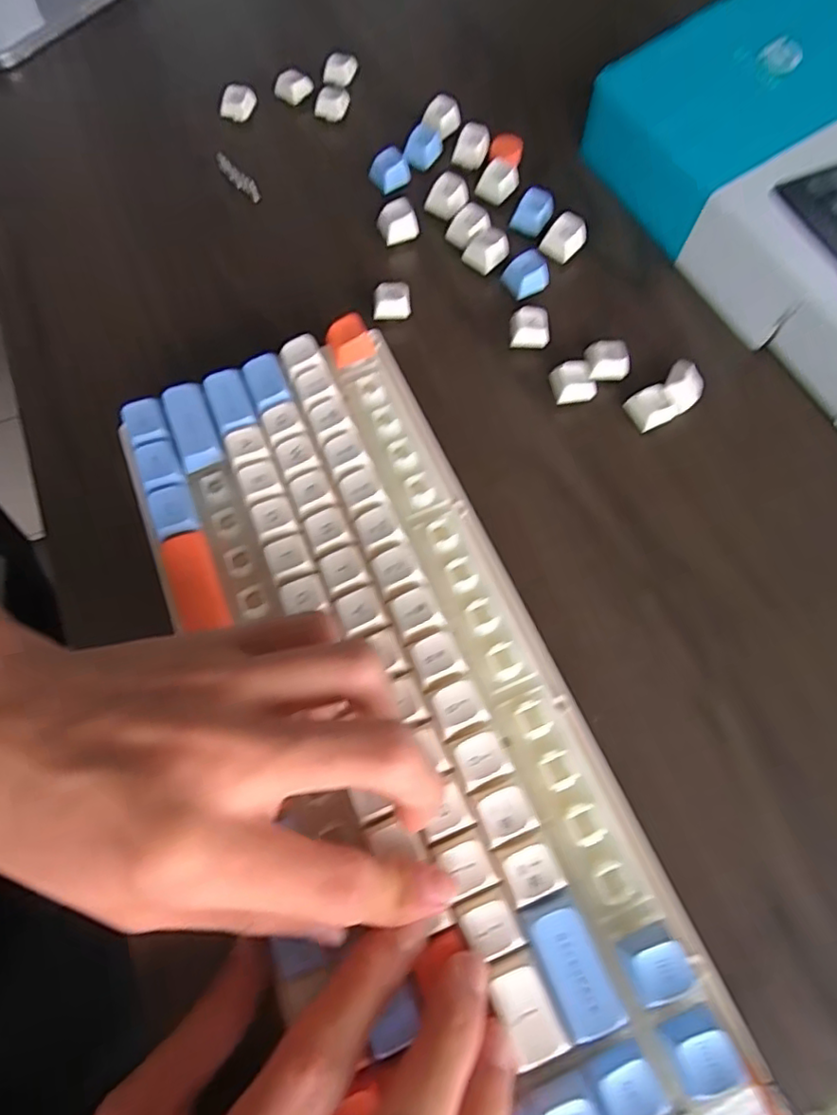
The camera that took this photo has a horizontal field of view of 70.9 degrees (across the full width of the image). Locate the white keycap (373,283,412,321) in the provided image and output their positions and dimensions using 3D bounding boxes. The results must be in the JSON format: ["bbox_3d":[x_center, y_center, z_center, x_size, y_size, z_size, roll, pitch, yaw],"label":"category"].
[{"bbox_3d":[-0.015,-0.138,0.314,0.020,0.012,0.015,-8,68,-4],"label":"white keycap"}]

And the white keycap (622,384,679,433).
[{"bbox_3d":[0.114,-0.073,0.287,0.021,0.008,0.018,-21,69,-9],"label":"white keycap"}]

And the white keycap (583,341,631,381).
[{"bbox_3d":[0.095,-0.100,0.298,0.021,0.009,0.018,-2,67,-2],"label":"white keycap"}]

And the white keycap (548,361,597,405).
[{"bbox_3d":[0.077,-0.087,0.293,0.020,0.010,0.019,-8,68,-4],"label":"white keycap"}]

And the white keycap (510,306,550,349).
[{"bbox_3d":[0.058,-0.120,0.306,0.020,0.010,0.018,5,67,1],"label":"white keycap"}]

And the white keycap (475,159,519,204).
[{"bbox_3d":[0.047,-0.223,0.349,0.021,0.014,0.020,27,69,10],"label":"white keycap"}]

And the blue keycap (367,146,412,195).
[{"bbox_3d":[-0.016,-0.233,0.354,0.023,0.015,0.017,-37,73,-15],"label":"blue keycap"}]

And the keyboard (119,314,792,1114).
[{"bbox_3d":[0.002,0.075,0.210,0.131,0.032,0.379,-23,69,-10],"label":"keyboard"}]

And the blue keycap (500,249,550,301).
[{"bbox_3d":[0.058,-0.153,0.318,0.020,0.013,0.020,-21,69,-10],"label":"blue keycap"}]

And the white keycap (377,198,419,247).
[{"bbox_3d":[-0.012,-0.192,0.334,0.022,0.016,0.016,-27,70,-12],"label":"white keycap"}]

